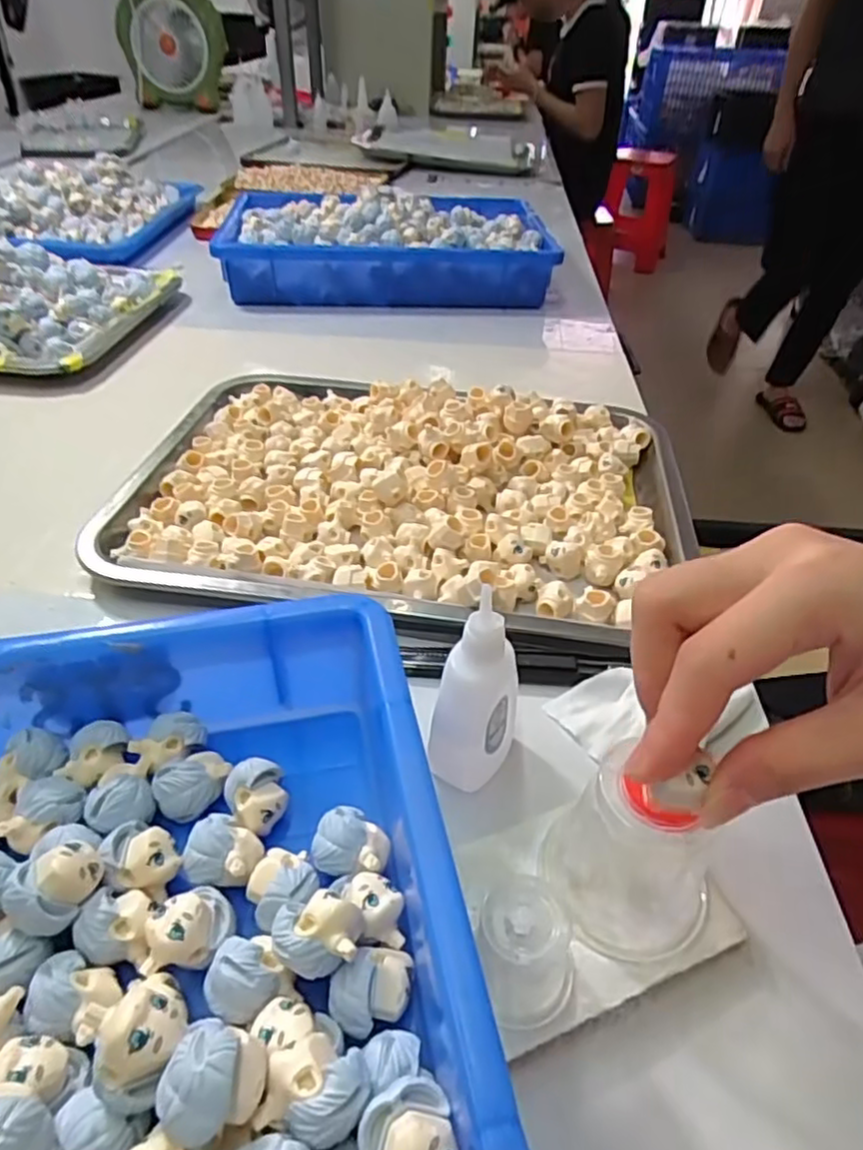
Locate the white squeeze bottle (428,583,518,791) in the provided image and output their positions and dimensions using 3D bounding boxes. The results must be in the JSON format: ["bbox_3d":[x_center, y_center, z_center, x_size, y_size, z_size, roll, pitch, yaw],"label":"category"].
[{"bbox_3d":[0.019,0.045,0.265,0.031,0.081,0.030,11,41,9],"label":"white squeeze bottle"}]

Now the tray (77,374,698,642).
[{"bbox_3d":[-0.016,-0.065,0.444,0.351,0.038,0.251,7,41,5],"label":"tray"}]

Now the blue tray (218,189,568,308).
[{"bbox_3d":[-0.053,-0.397,0.807,0.367,0.077,0.230,0,41,-4],"label":"blue tray"}]

